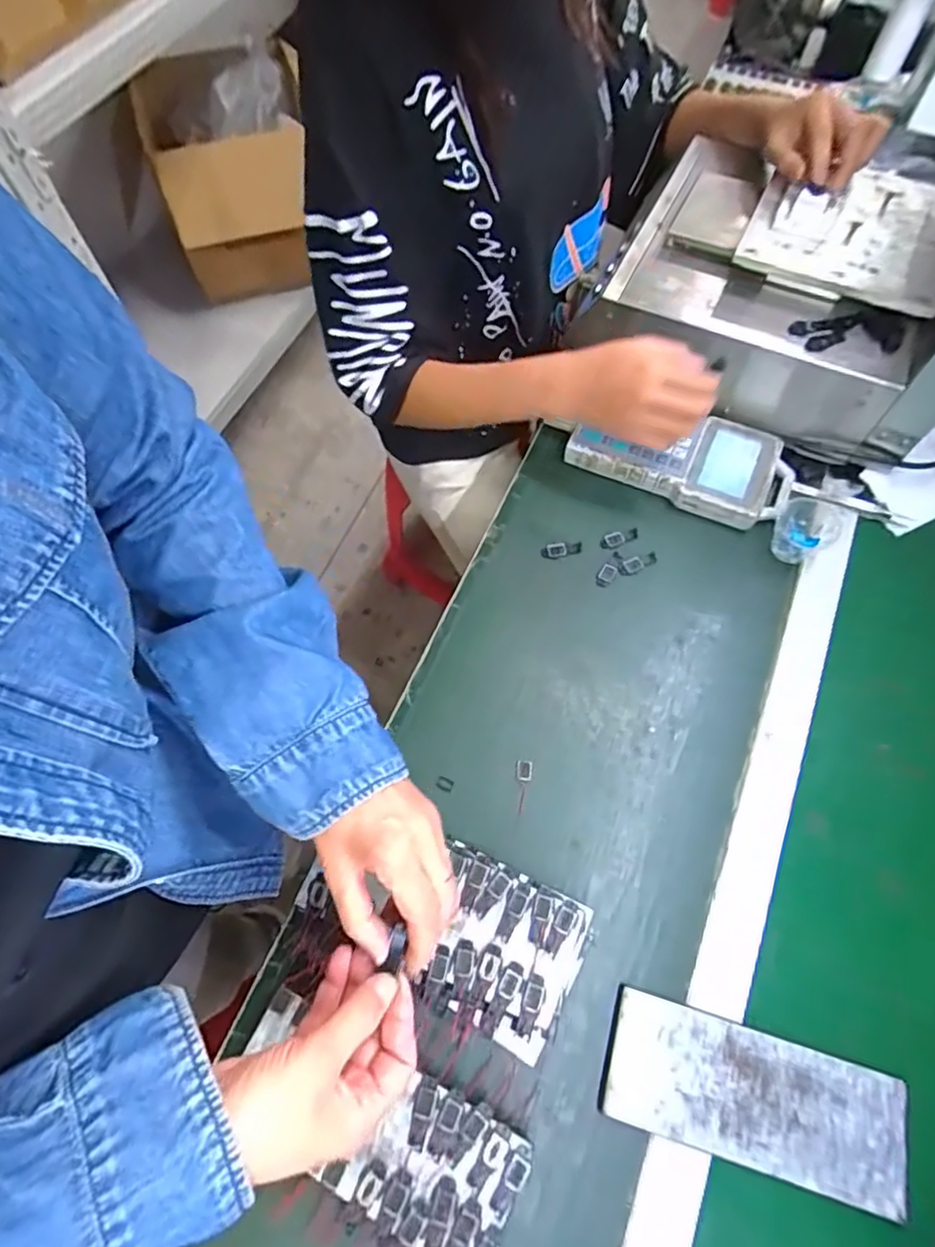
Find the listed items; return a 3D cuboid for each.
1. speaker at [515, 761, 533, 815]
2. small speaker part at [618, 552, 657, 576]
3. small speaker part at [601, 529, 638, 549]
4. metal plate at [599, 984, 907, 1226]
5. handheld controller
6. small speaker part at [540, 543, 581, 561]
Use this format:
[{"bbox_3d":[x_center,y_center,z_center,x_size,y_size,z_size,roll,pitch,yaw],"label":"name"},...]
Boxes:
[{"bbox_3d":[0.046,0.139,0.524,0.015,0.004,0.043,8,65,5],"label":"speaker"},{"bbox_3d":[0.169,-0.060,0.612,0.040,0.004,0.016,-22,66,-8],"label":"small speaker part"},{"bbox_3d":[0.154,-0.086,0.625,0.040,0.004,0.016,-22,66,-9],"label":"small speaker part"},{"bbox_3d":[0.199,0.330,0.430,0.198,0.006,0.081,15,66,8],"label":"metal plate"},{"bbox_3d":[0.225,-0.176,0.647,0.223,0.035,0.114,26,68,13],"label":"handheld controller"},{"bbox_3d":[0.095,-0.074,0.622,0.042,0.004,0.017,-12,65,-4],"label":"small speaker part"}]

